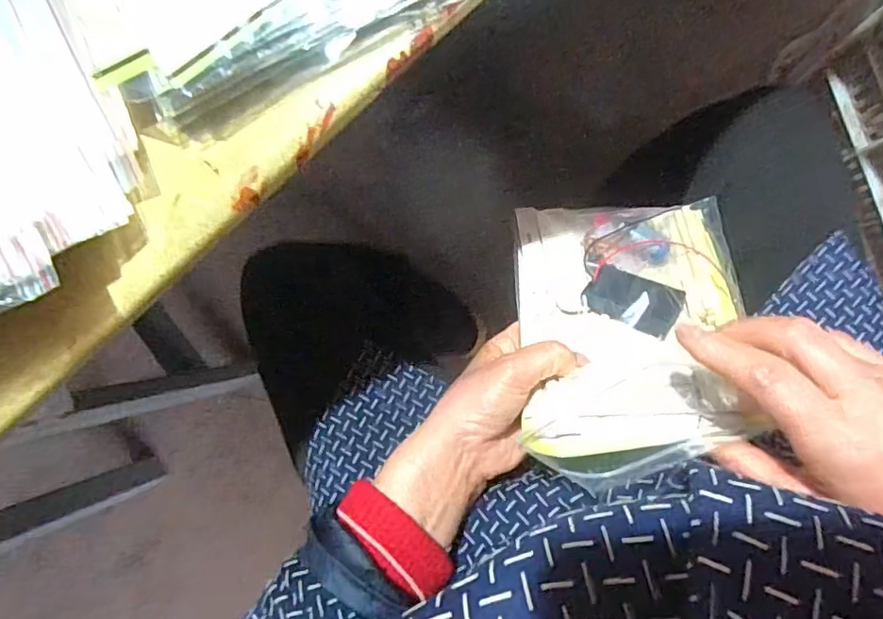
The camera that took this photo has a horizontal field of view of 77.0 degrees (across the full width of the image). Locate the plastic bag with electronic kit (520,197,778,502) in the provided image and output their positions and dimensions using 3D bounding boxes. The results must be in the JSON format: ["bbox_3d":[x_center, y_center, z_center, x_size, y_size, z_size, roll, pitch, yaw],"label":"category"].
[{"bbox_3d":[0.122,0.005,0.356,0.144,0.034,0.215,-3,54,11],"label":"plastic bag with electronic kit"}]

